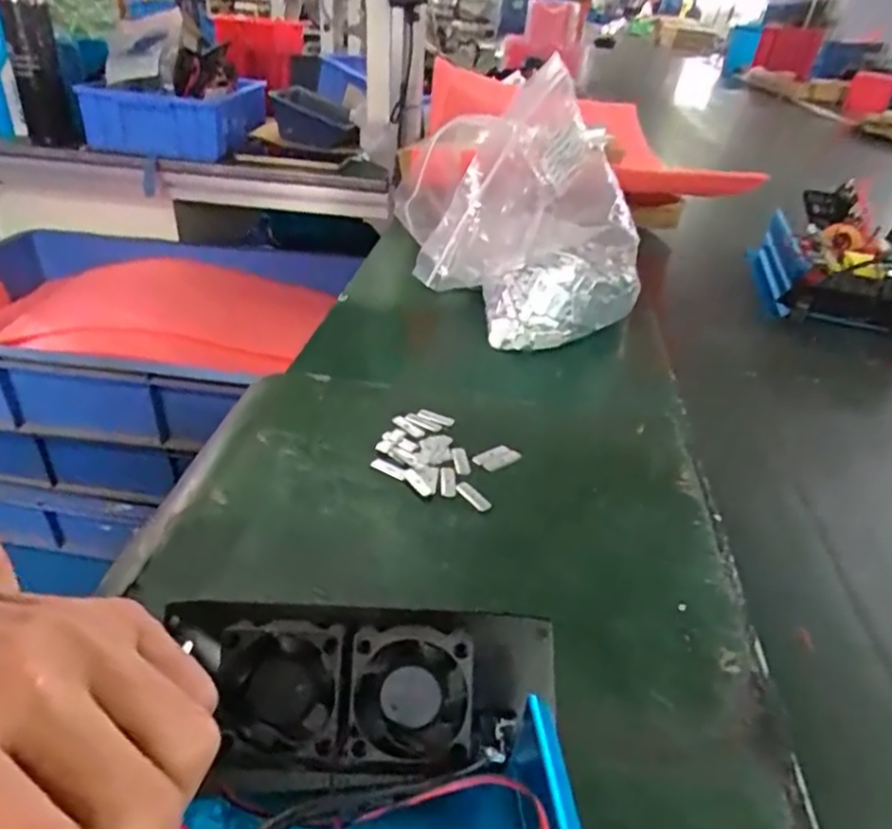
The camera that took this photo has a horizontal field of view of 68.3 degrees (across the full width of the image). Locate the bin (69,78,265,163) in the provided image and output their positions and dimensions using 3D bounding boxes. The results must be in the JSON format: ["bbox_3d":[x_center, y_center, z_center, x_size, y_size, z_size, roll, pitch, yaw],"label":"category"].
[{"bbox_3d":[-0.404,-0.460,1.007,0.215,0.096,0.215,4,33,1],"label":"bin"}]

